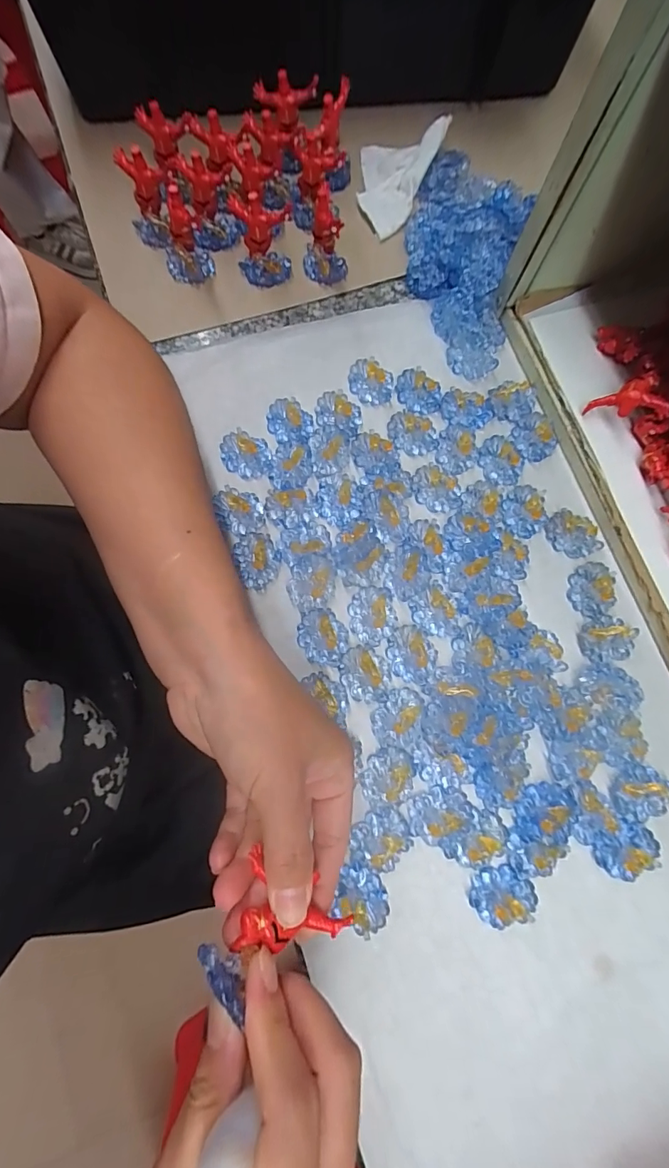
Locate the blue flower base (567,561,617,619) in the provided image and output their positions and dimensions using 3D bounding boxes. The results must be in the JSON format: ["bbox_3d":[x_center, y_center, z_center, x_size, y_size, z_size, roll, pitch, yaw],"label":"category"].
[{"bbox_3d":[0.173,0.004,0.284,0.029,0.006,0.036,3,77,-4],"label":"blue flower base"}]

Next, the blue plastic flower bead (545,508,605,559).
[{"bbox_3d":[0.163,-0.034,0.292,0.028,0.009,0.034,-26,80,-10],"label":"blue plastic flower bead"}]

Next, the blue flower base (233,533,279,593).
[{"bbox_3d":[-0.051,-0.016,0.280,0.027,0.007,0.037,-19,79,-9],"label":"blue flower base"}]

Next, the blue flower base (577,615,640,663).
[{"bbox_3d":[0.179,0.035,0.275,0.037,0.012,0.028,-5,77,-6],"label":"blue flower base"}]

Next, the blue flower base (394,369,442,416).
[{"bbox_3d":[0.062,-0.141,0.310,0.035,0.005,0.026,31,76,3],"label":"blue flower base"}]

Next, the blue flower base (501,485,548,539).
[{"bbox_3d":[0.131,-0.050,0.295,0.029,0.004,0.036,-6,78,-6],"label":"blue flower base"}]

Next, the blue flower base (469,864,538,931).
[{"bbox_3d":[0.097,0.180,0.244,0.036,0.004,0.029,-13,78,-8],"label":"blue flower base"}]

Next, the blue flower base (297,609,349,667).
[{"bbox_3d":[-0.008,0.034,0.272,0.031,0.007,0.035,-3,77,-6],"label":"blue flower base"}]

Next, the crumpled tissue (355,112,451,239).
[{"bbox_3d":[0.045,-0.325,0.339,0.055,0.027,0.097,23,76,1],"label":"crumpled tissue"}]

